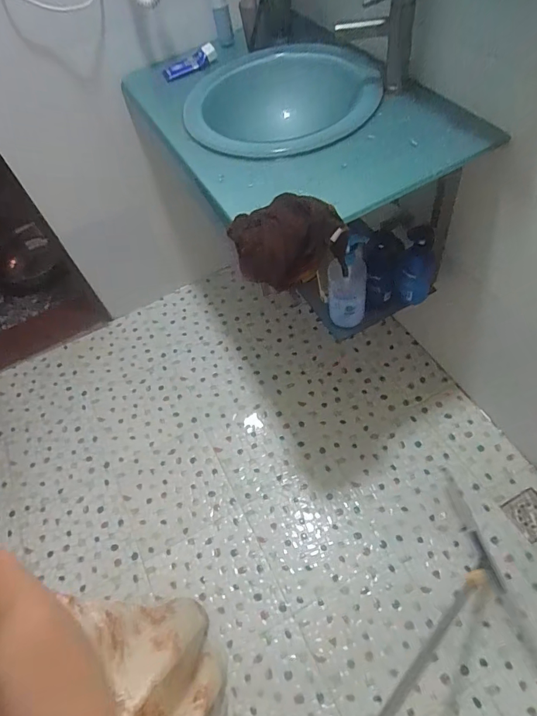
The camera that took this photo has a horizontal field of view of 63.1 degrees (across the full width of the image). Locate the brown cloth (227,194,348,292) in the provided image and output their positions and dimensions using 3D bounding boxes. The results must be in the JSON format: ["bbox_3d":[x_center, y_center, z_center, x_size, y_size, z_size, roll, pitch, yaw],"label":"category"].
[{"bbox_3d":[0.029,-0.199,0.748,0.179,0.085,0.143,-37,58,-15],"label":"brown cloth"}]

